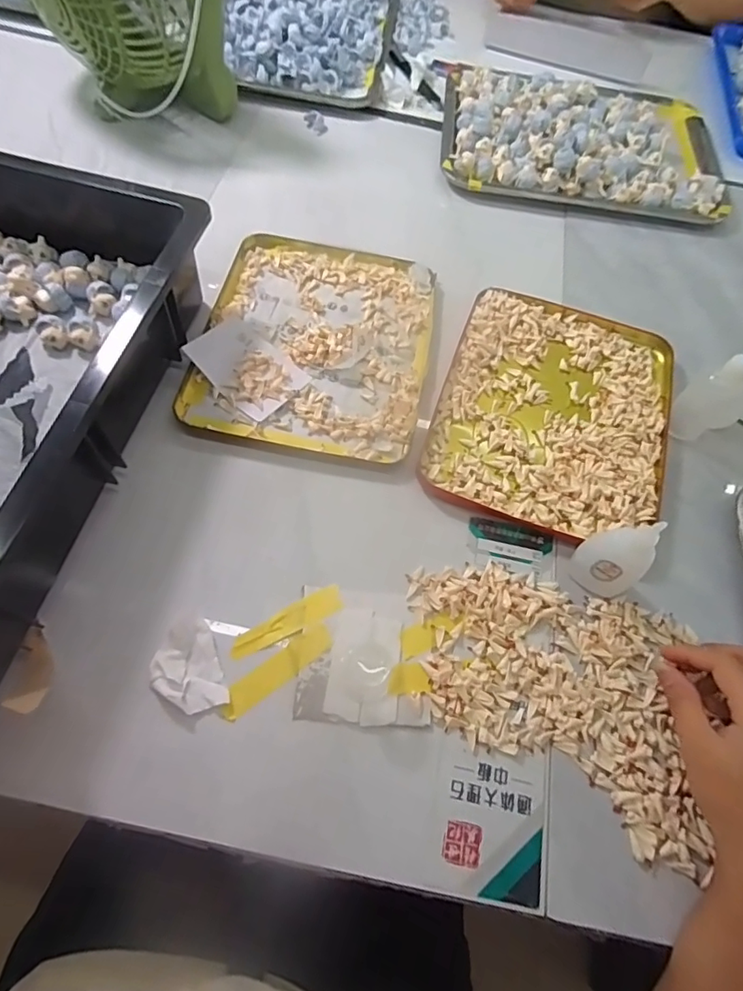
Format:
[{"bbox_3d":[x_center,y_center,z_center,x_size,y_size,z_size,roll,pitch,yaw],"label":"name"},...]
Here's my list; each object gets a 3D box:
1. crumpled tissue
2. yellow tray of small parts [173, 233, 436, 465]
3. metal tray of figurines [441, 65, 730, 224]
[{"bbox_3d":[-0.123,0.113,0.340,0.041,0.015,0.062,-17,68,-11],"label":"crumpled tissue"},{"bbox_3d":[-0.048,-0.149,0.477,0.201,0.021,0.242,10,66,1],"label":"yellow tray of small parts"},{"bbox_3d":[0.271,-0.453,0.636,0.358,0.040,0.239,6,66,-1],"label":"metal tray of figurines"}]

